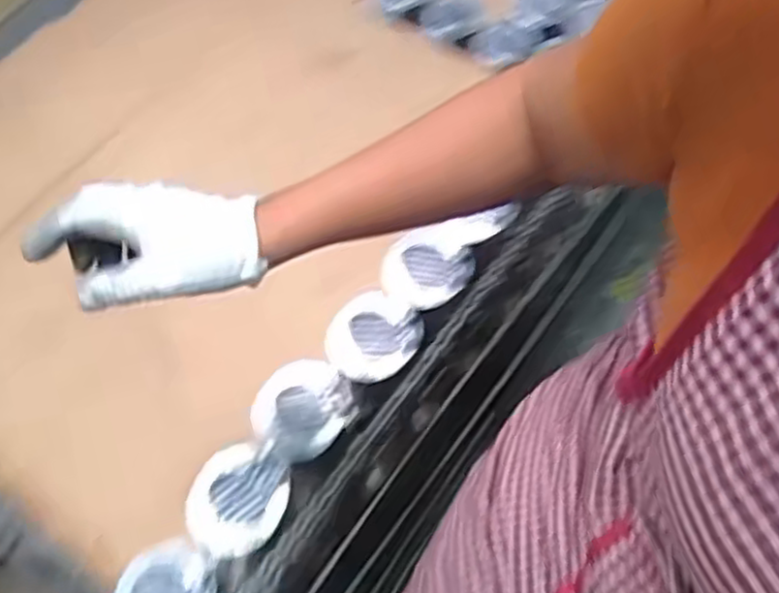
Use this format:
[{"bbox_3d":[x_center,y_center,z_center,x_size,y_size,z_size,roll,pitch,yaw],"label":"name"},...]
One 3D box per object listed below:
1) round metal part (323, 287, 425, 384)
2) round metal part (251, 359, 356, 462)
[{"bbox_3d":[-0.018,0.041,0.760,0.090,0.030,0.089,-1,62,3],"label":"round metal part"},{"bbox_3d":[-0.084,0.109,0.725,0.092,0.022,0.085,-1,62,3],"label":"round metal part"}]

